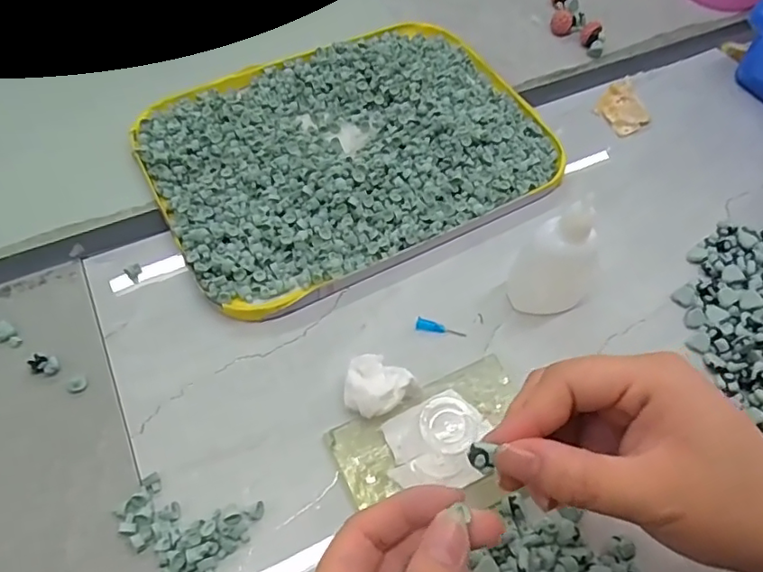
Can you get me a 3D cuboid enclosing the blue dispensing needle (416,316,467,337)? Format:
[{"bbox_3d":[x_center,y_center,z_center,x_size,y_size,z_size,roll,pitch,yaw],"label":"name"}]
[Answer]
[{"bbox_3d":[0.036,0.025,0.330,0.030,0.005,0.007,10,58,3],"label":"blue dispensing needle"}]

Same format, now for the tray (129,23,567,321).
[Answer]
[{"bbox_3d":[-0.021,-0.101,0.398,0.270,0.023,0.203,-24,62,-17],"label":"tray"}]

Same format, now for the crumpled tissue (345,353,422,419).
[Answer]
[{"bbox_3d":[-0.003,0.054,0.299,0.034,0.022,0.033,-28,63,-19],"label":"crumpled tissue"}]

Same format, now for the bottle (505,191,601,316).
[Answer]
[{"bbox_3d":[0.103,-0.016,0.314,0.041,0.081,0.040,37,63,19],"label":"bottle"}]

